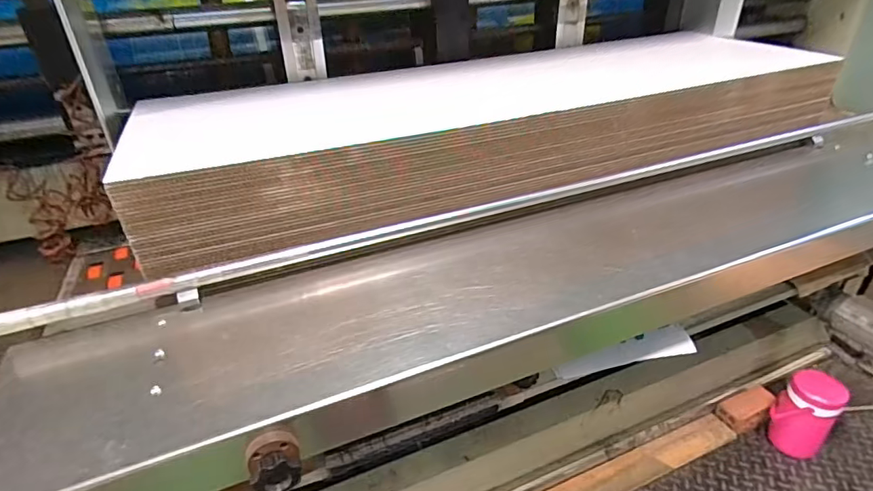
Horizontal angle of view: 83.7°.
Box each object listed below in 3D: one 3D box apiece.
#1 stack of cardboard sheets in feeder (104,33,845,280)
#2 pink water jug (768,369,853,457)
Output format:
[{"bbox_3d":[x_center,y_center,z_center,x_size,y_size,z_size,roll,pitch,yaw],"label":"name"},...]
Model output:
[{"bbox_3d":[0.090,-0.321,1.186,1.464,0.199,0.537,-16,37,-18],"label":"stack of cardboard sheets in feeder"},{"bbox_3d":[0.988,0.456,1.314,0.114,0.238,0.133,-25,39,-32],"label":"pink water jug"}]

